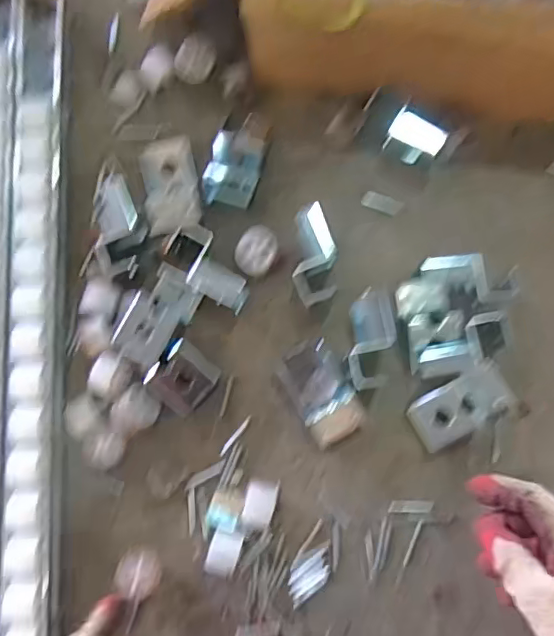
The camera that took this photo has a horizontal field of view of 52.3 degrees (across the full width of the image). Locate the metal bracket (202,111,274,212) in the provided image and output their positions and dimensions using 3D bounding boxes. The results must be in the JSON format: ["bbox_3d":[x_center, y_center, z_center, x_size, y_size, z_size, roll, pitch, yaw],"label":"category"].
[{"bbox_3d":[-0.038,-0.150,0.536,0.045,0.031,0.088,16,82,4],"label":"metal bracket"}]

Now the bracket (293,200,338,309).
[{"bbox_3d":[0.034,-0.054,0.515,0.036,0.046,0.090,2,81,2],"label":"bracket"}]

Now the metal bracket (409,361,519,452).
[{"bbox_3d":[0.165,0.076,0.497,0.095,0.031,0.047,-27,81,-3],"label":"metal bracket"}]

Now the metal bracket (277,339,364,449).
[{"bbox_3d":[0.039,0.066,0.504,0.050,0.027,0.087,-30,82,-3],"label":"metal bracket"}]

